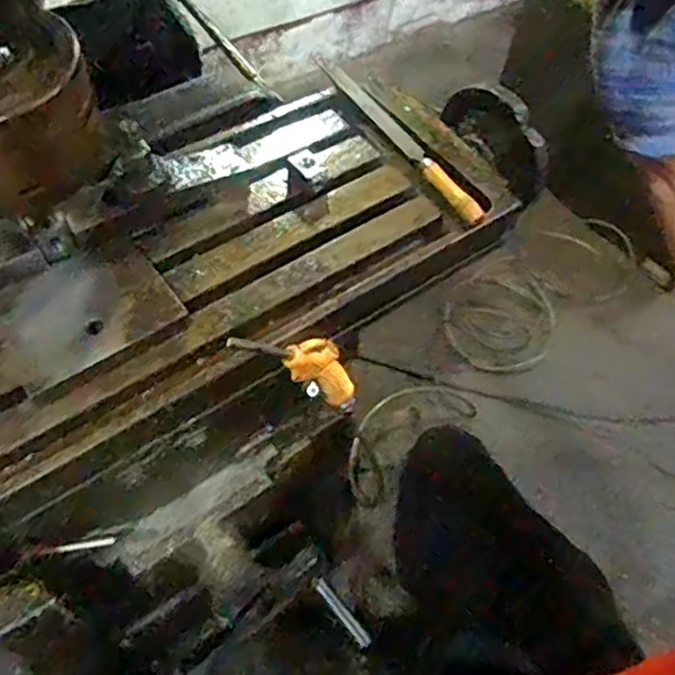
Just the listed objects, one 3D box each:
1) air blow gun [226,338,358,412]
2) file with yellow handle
[{"bbox_3d":[-0.016,0.029,0.568,0.049,0.237,0.022,-39,65,4],"label":"air blow gun"},{"bbox_3d":[0.060,-0.206,0.654,0.024,0.025,0.266,-25,62,-20],"label":"file with yellow handle"}]

